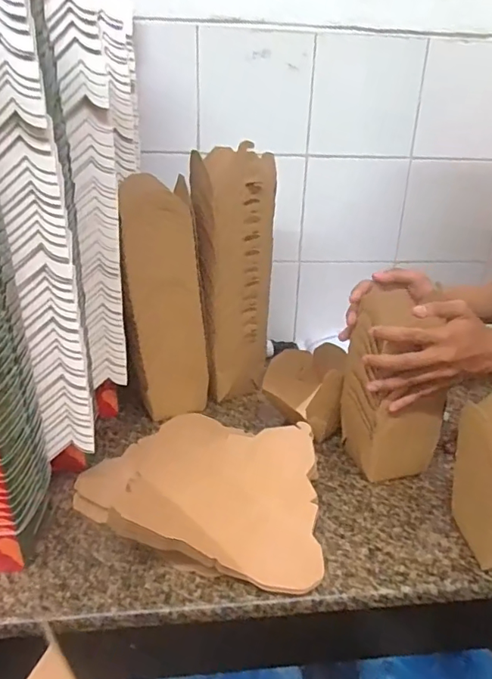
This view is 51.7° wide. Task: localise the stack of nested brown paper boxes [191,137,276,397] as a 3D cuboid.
[{"bbox_3d":[-0.021,-0.097,0.830,0.125,0.383,0.077,-5,25,-15],"label":"stack of nested brown paper boxes"}]

